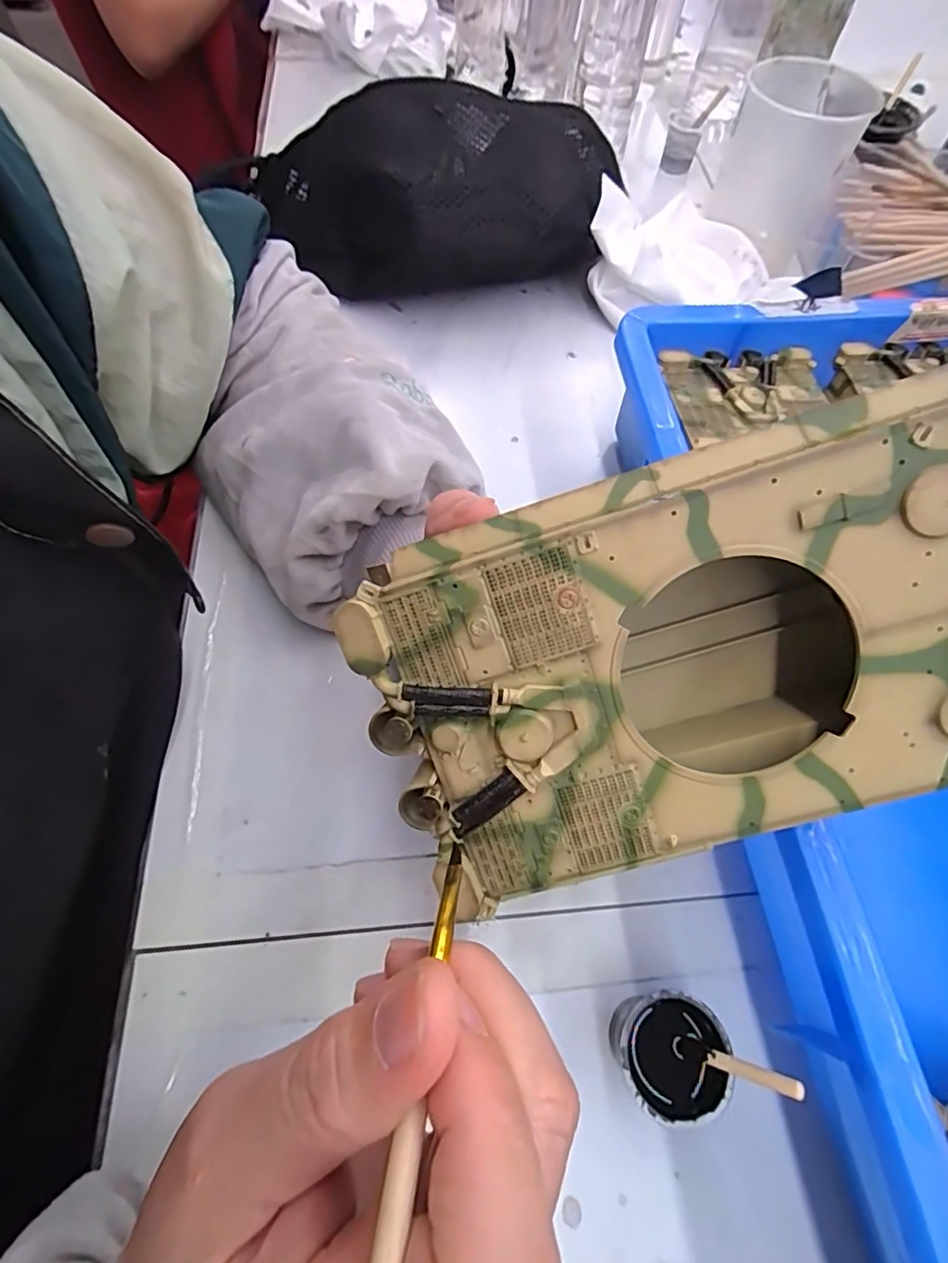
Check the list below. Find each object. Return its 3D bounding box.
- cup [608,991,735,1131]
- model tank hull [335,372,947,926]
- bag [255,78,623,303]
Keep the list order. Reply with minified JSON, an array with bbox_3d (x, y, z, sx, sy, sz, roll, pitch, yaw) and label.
[{"bbox_3d":[0.069,0.150,0.204,0.034,0.035,0.036,1,62,-2],"label":"cup"},{"bbox_3d":[0.063,-0.002,0.149,0.175,0.040,0.103,-17,102,6],"label":"model tank hull"},{"bbox_3d":[-0.026,-0.282,0.381,0.232,0.094,0.111,-1,64,-4],"label":"bag"}]

